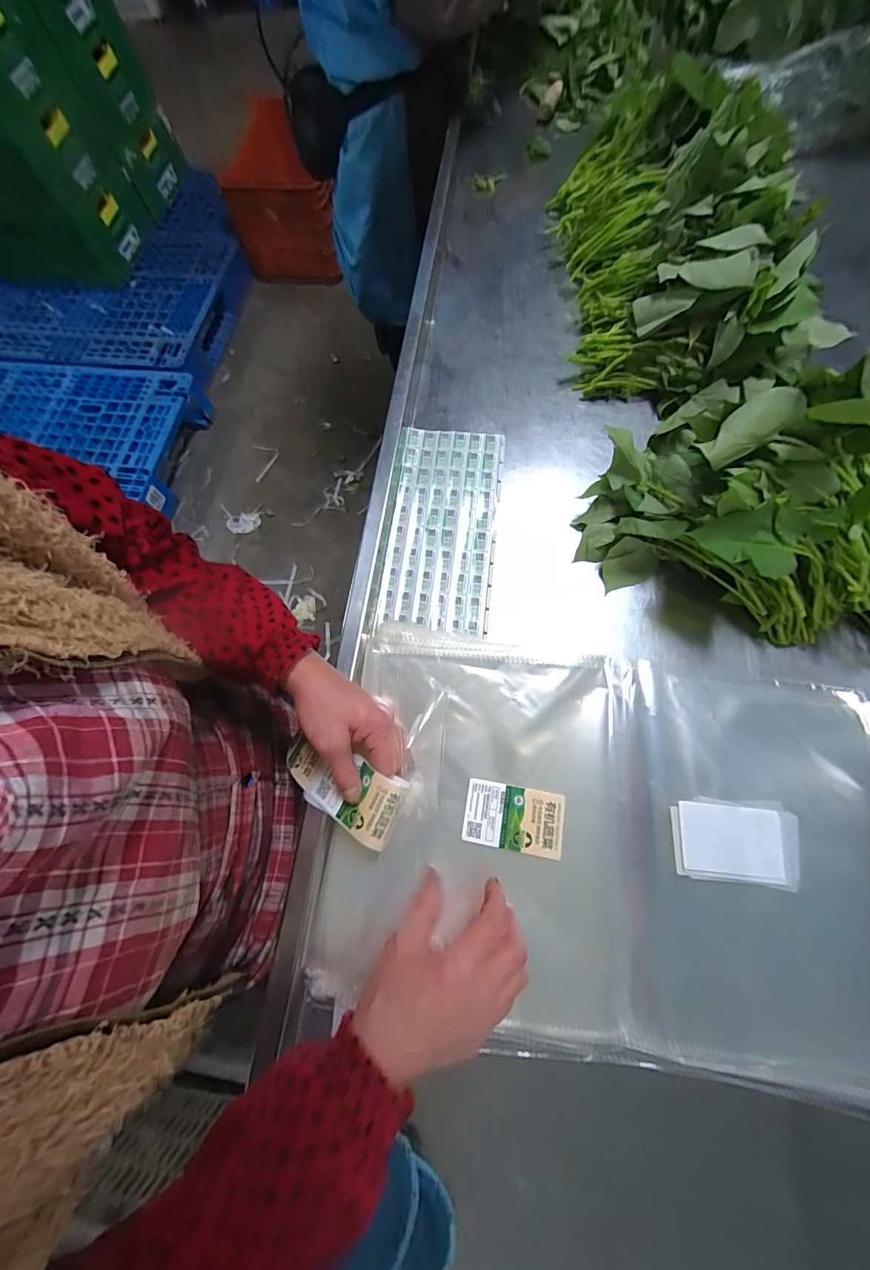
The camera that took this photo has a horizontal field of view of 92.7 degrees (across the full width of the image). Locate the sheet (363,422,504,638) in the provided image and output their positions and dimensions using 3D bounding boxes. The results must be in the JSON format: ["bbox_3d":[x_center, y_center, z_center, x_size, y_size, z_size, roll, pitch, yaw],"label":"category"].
[{"bbox_3d":[0.006,-0.132,0.502,0.132,0.007,0.273,6,74,4],"label":"sheet"}]

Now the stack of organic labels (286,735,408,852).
[{"bbox_3d":[-0.089,0.131,0.375,0.131,0.014,0.059,23,89,29],"label":"stack of organic labels"}]

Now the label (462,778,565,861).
[{"bbox_3d":[0.073,0.171,0.389,0.089,0.004,0.055,7,73,8],"label":"label"}]

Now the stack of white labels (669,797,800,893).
[{"bbox_3d":[0.267,0.185,0.370,0.108,0.011,0.070,2,71,5],"label":"stack of white labels"}]

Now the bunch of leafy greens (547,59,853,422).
[{"bbox_3d":[0.320,-0.552,0.553,0.251,0.152,0.518,2,71,5],"label":"bunch of leafy greens"}]

